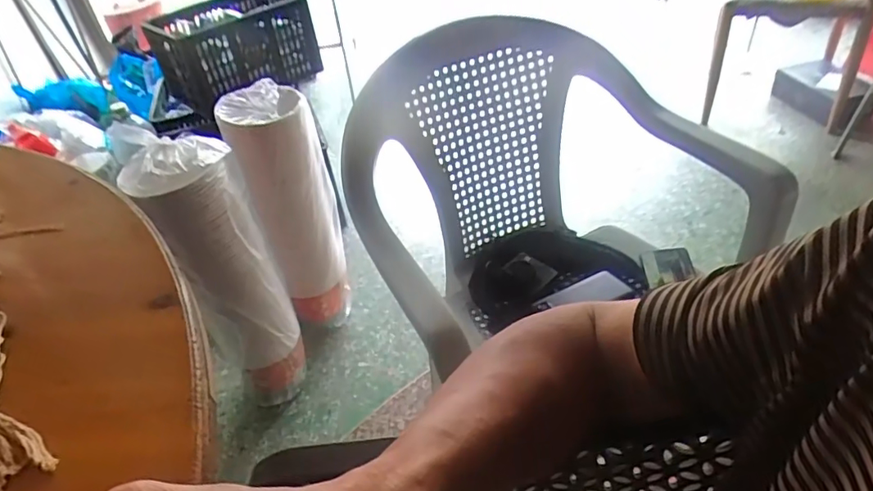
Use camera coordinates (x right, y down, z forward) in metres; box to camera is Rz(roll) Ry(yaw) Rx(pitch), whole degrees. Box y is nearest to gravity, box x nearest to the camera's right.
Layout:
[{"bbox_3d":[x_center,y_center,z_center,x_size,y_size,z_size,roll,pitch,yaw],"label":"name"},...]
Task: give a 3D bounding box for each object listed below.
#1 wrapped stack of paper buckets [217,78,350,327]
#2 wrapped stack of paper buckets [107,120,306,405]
[{"bbox_3d":[-0.286,-0.030,1.181,0.160,0.589,0.155,-18,42,-12],"label":"wrapped stack of paper buckets"},{"bbox_3d":[-0.406,0.069,1.080,0.161,0.664,0.172,-33,47,-27],"label":"wrapped stack of paper buckets"}]

